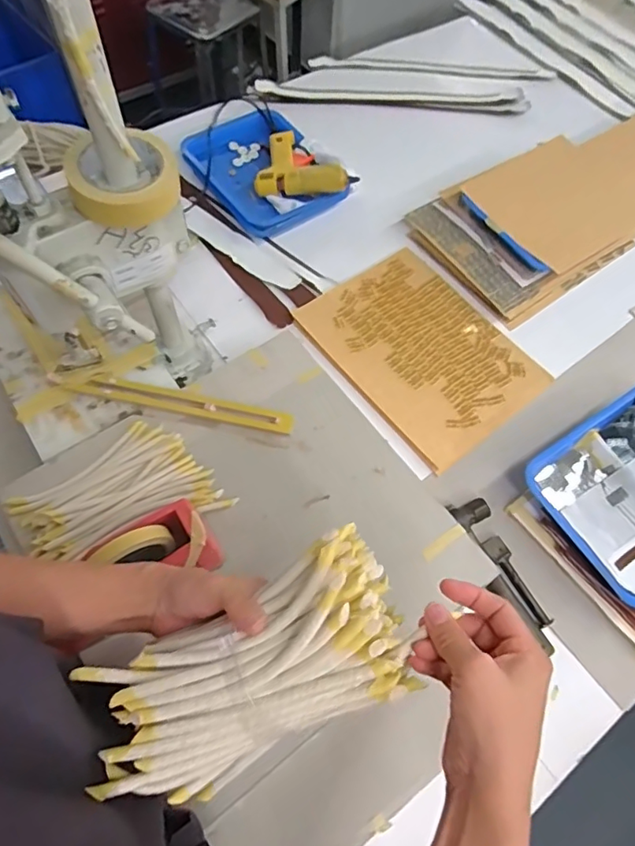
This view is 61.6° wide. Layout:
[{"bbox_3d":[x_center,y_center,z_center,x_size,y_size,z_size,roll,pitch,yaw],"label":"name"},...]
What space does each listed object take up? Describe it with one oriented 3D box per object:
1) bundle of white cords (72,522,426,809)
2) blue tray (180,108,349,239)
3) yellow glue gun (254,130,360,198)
[{"bbox_3d":[-0.048,0.181,0.376,0.232,0.068,0.113,-31,68,-1],"label":"bundle of white cords"},{"bbox_3d":[-0.106,-0.476,1.006,0.211,0.039,0.274,-28,68,-16],"label":"blue tray"},{"bbox_3d":[-0.019,-0.486,0.998,0.183,0.060,0.154,5,63,-1],"label":"yellow glue gun"}]

